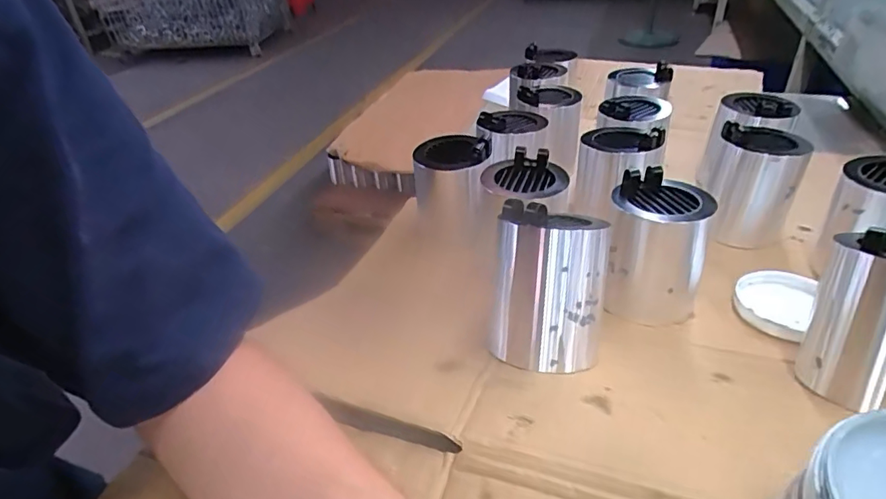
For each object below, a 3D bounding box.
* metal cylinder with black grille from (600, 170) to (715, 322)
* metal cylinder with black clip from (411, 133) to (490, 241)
[{"bbox_3d":[0.194,-0.001,0.477,0.084,0.112,0.086,8,37,16],"label":"metal cylinder with black grille"},{"bbox_3d":[0.010,-0.071,0.583,0.084,0.105,0.086,2,36,8],"label":"metal cylinder with black clip"}]

